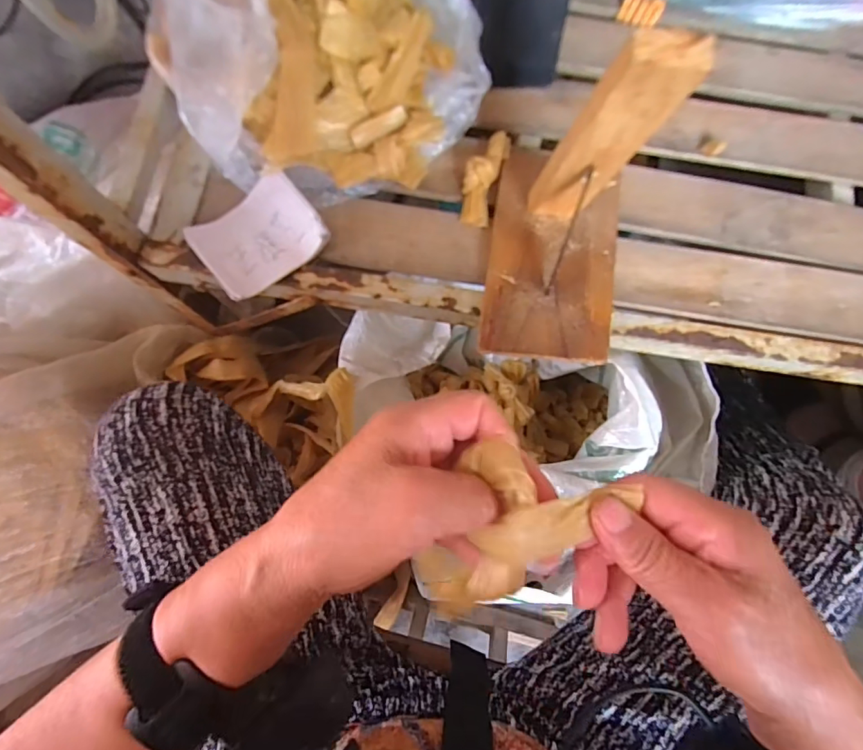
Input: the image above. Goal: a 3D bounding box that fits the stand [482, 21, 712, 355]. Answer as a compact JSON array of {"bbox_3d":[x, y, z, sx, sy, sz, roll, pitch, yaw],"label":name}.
[{"bbox_3d":[0.099,-0.117,0.308,0.102,0.186,0.167,8,74,1],"label":"stand"}]

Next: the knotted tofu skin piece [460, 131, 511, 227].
[{"bbox_3d":[0.043,-0.165,0.391,0.030,0.019,0.079,20,89,5],"label":"knotted tofu skin piece"}]

